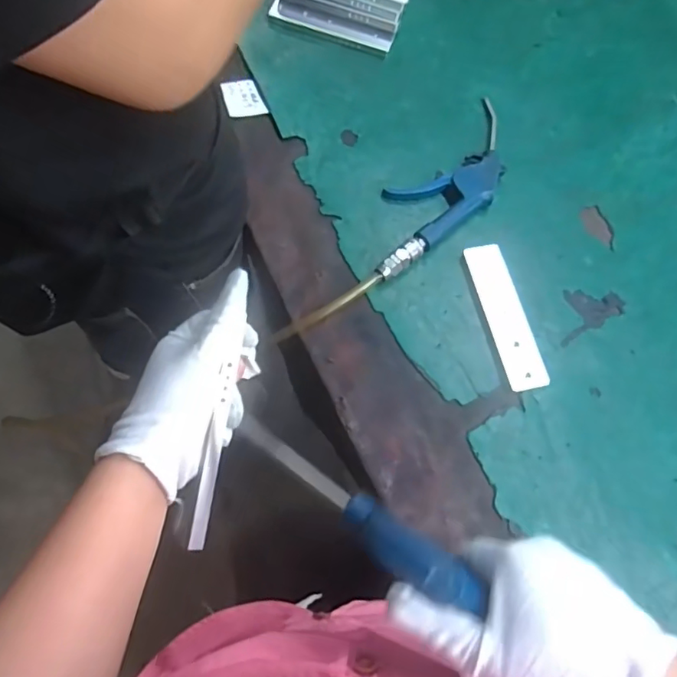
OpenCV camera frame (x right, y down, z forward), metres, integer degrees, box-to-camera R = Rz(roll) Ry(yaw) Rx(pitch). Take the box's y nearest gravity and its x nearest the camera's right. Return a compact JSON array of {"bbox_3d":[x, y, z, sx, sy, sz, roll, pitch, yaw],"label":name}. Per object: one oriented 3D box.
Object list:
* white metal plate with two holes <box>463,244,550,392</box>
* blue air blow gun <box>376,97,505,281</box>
[{"bbox_3d":[0.168,-0.023,0.568,0.038,0.012,0.155,-12,70,-7],"label":"white metal plate with two holes"},{"bbox_3d":[0.119,-0.166,0.612,0.089,0.023,0.264,40,73,12],"label":"blue air blow gun"}]

